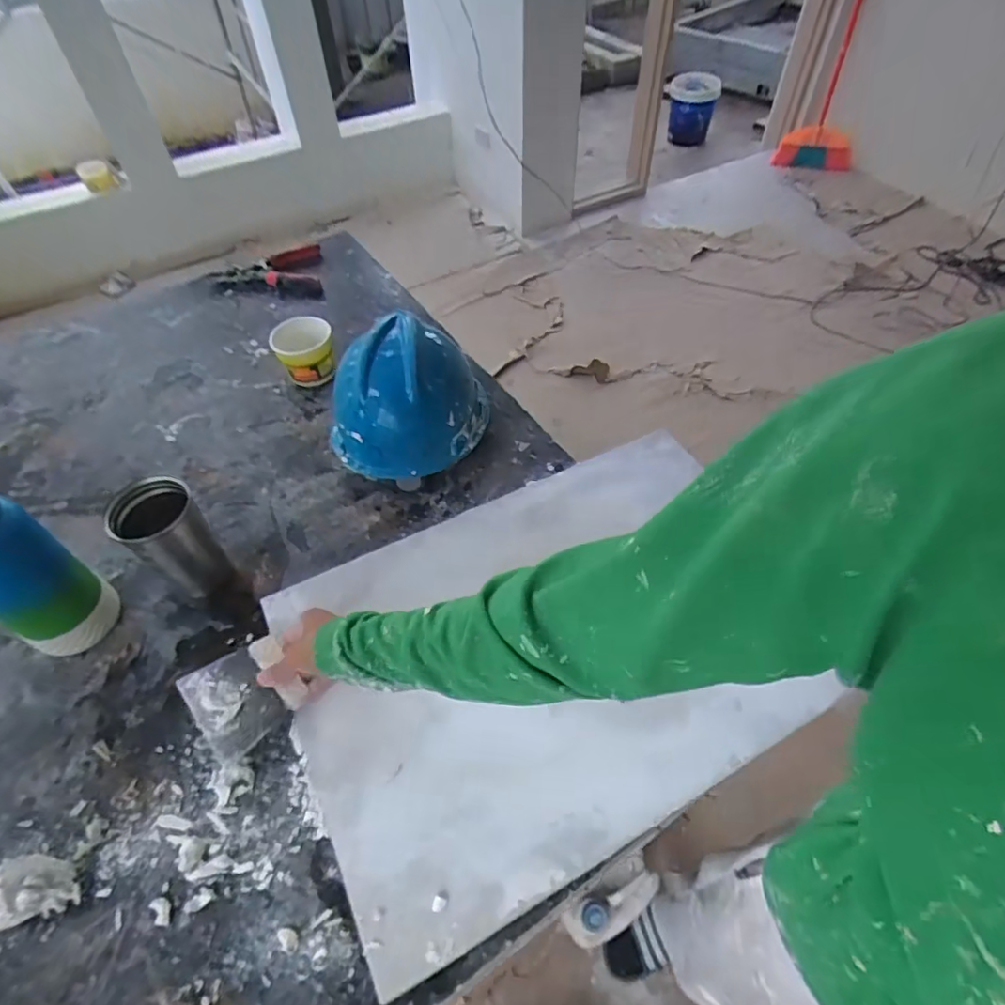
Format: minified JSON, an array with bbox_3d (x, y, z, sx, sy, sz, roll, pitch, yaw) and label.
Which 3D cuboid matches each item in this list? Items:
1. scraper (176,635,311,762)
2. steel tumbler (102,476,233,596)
[{"bbox_3d":[-0.267,0.197,0.586,0.096,0.017,0.095,-30,57,-19],"label":"scraper"},{"bbox_3d":[-0.378,0.048,0.670,0.079,0.153,0.080,-1,53,2],"label":"steel tumbler"}]

